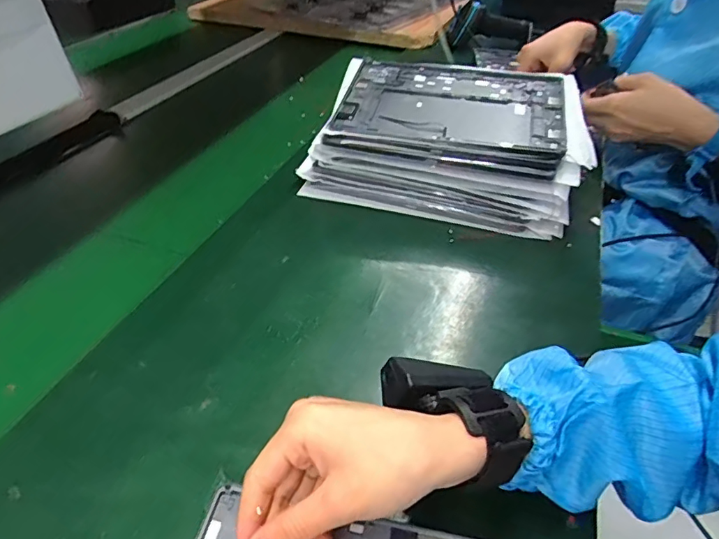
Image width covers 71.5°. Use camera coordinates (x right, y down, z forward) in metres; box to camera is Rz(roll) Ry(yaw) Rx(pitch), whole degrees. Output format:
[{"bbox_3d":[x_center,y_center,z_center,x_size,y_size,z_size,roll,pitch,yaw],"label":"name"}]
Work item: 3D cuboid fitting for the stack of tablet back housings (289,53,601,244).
[{"bbox_3d":[0.111,-0.168,0.618,0.315,0.098,0.227,11,41,12],"label":"stack of tablet back housings"}]

